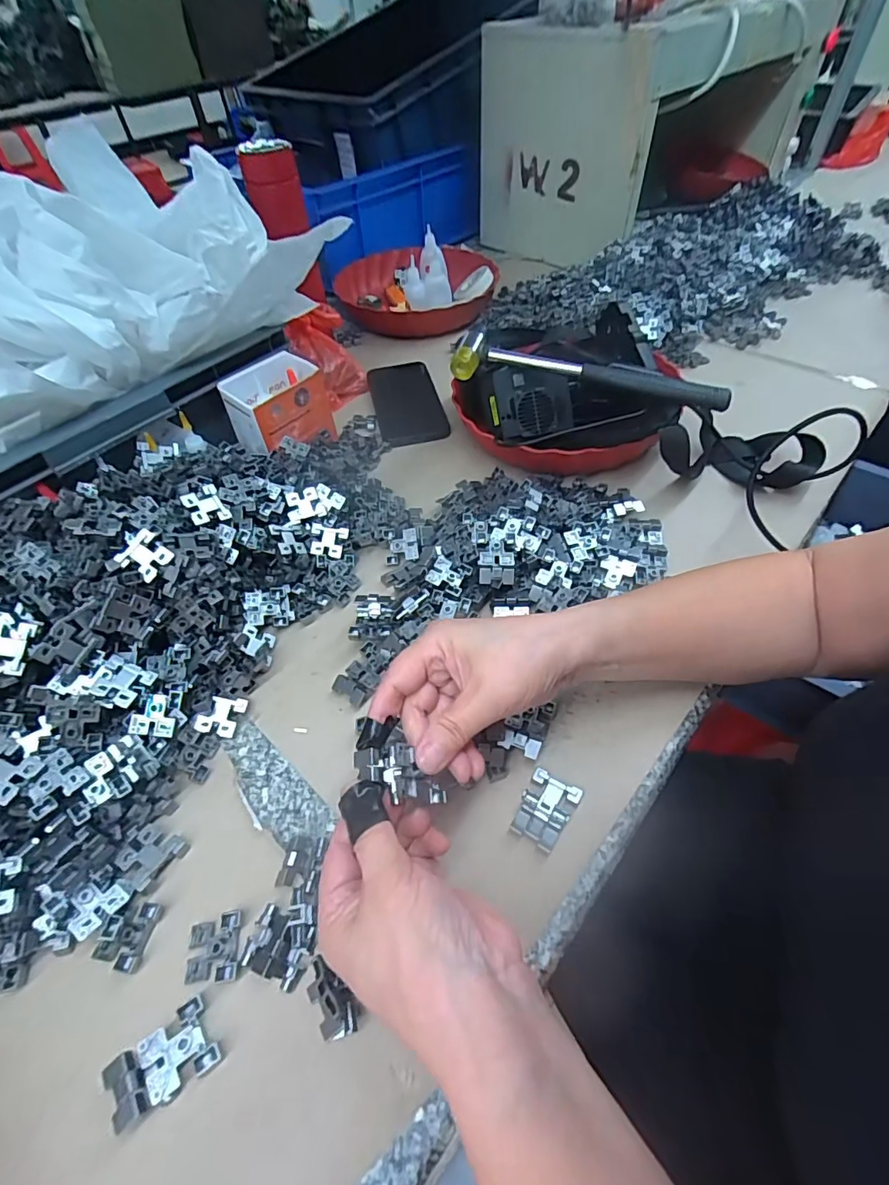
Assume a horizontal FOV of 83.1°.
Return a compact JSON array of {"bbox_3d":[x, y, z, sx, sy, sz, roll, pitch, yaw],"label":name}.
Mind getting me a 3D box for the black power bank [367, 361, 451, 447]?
[{"bbox_3d":[-0.047,-0.234,0.620,0.079,0.016,0.170,-12,52,-6],"label":"black power bank"}]

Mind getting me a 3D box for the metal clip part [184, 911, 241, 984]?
[{"bbox_3d":[-0.129,0.199,0.280,0.029,0.006,0.032,-10,53,-5],"label":"metal clip part"}]

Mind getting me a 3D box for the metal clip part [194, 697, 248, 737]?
[{"bbox_3d":[-0.160,0.088,0.361,0.026,0.006,0.030,24,72,-8],"label":"metal clip part"}]

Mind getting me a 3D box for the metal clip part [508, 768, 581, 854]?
[{"bbox_3d":[0.063,0.136,0.316,0.030,0.010,0.042,25,57,20],"label":"metal clip part"}]

